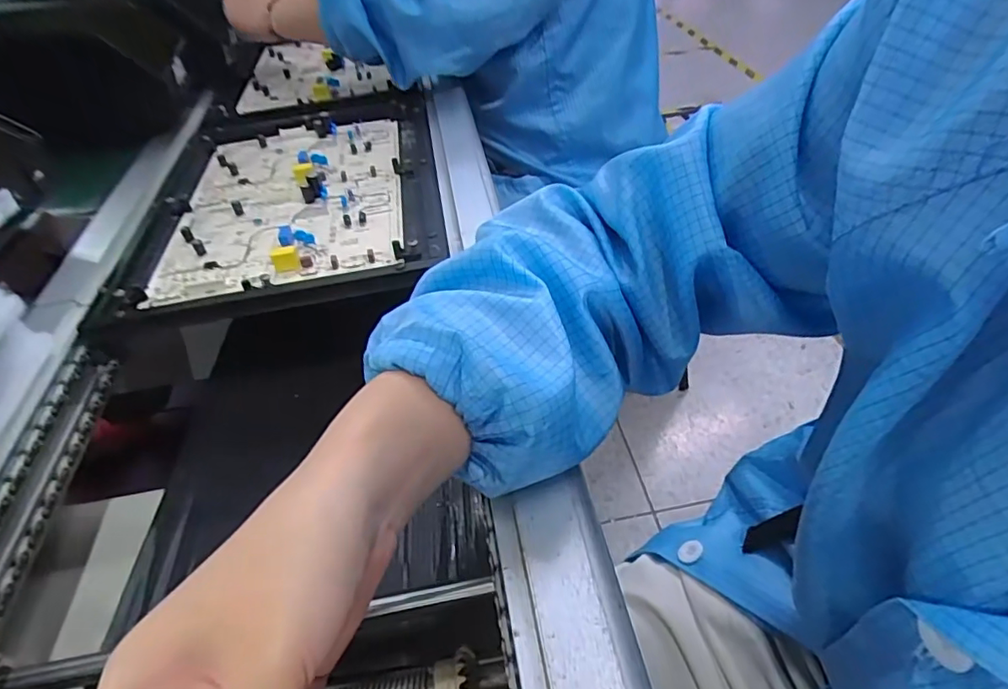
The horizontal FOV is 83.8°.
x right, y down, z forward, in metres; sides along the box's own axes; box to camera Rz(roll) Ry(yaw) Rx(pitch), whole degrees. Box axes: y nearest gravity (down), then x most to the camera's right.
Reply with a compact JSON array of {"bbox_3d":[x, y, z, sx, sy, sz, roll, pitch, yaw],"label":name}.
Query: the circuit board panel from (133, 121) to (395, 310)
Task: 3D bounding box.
[{"bbox_3d":[-0.197,-0.144,0.523,0.197,0.018,0.285,-10,44,-4],"label":"circuit board panel"}]

